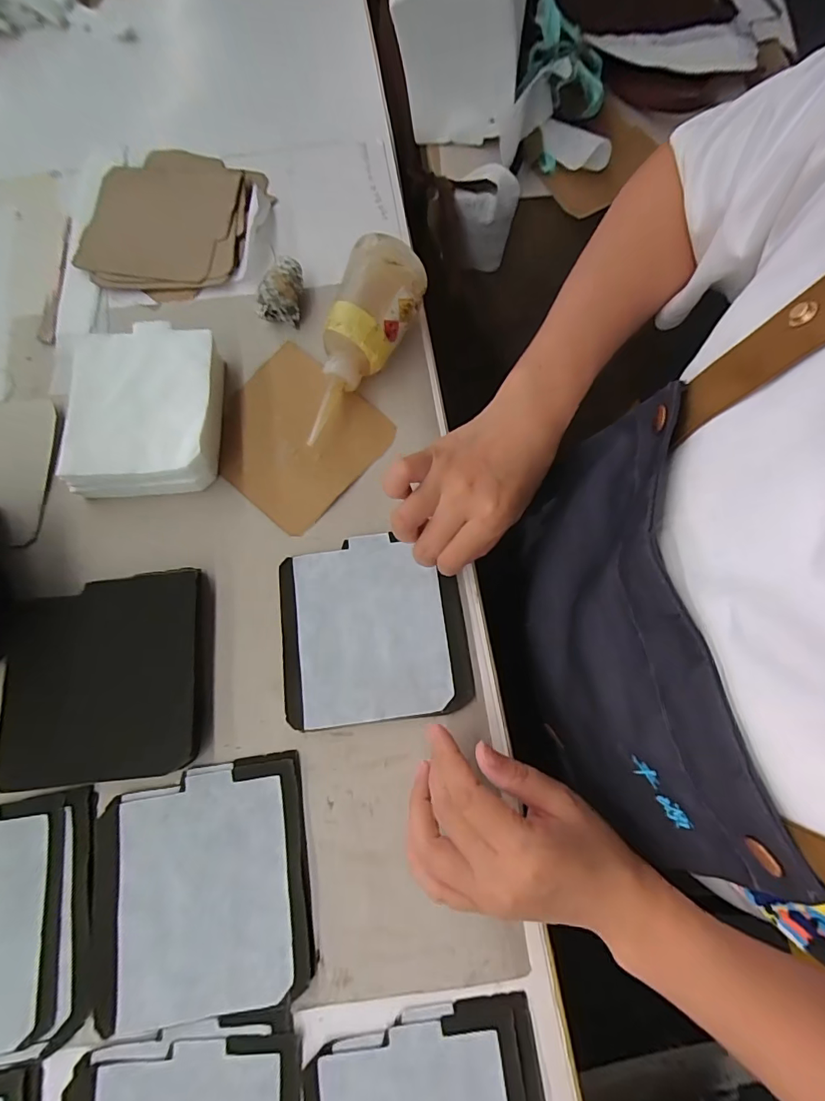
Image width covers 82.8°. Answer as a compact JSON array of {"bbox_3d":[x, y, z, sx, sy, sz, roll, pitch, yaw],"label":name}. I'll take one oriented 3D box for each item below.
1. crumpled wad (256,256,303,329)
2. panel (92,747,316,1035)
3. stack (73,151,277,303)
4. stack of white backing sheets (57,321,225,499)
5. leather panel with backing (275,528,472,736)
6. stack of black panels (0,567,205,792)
[{"bbox_3d":[-0.115,-0.227,0.414,0.034,0.030,0.049,6,74,2],"label":"crumpled wad"},{"bbox_3d":[-0.138,0.217,0.301,0.136,0.004,0.139,-9,74,-2],"label":"panel"},{"bbox_3d":[-0.228,-0.315,0.447,0.141,0.019,0.168,11,74,3],"label":"stack"},{"bbox_3d":[-0.210,-0.114,0.376,0.115,0.042,0.135,-4,74,-1],"label":"stack of white backing sheets"},{"bbox_3d":[-0.029,0.056,0.347,0.132,0.007,0.132,-6,74,-2],"label":"leather panel with backing"},{"bbox_3d":[-0.216,0.086,0.324,0.134,0.015,0.133,-6,74,-2],"label":"stack of black panels"}]

